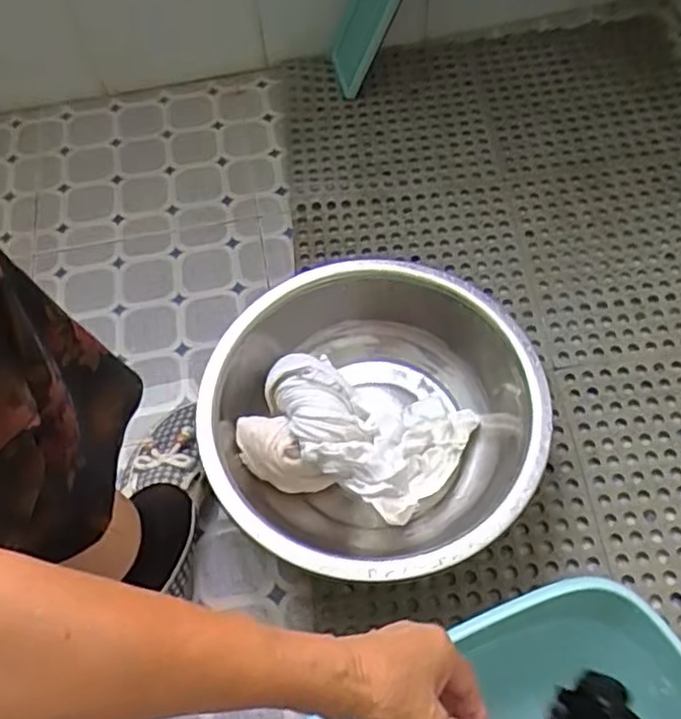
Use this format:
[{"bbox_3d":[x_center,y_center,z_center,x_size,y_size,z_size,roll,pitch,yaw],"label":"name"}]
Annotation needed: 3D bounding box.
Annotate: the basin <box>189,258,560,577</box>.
[{"bbox_3d":[0.032,0.061,0.682,0.312,0.118,0.309,-1,61,2],"label":"basin"}]

